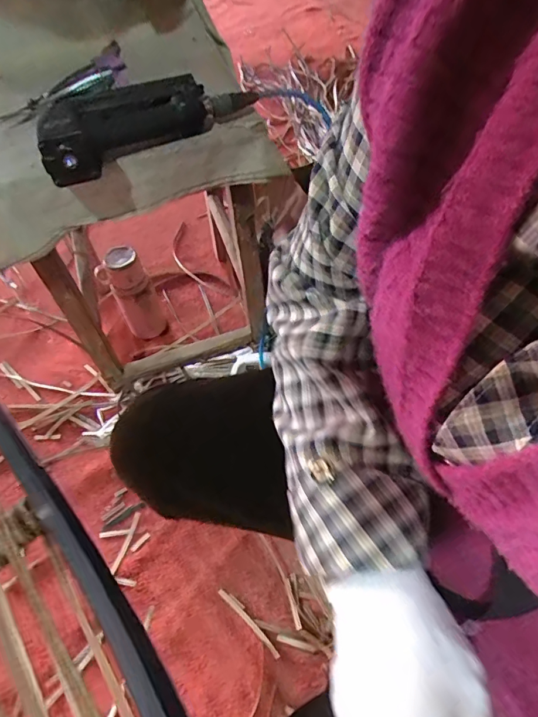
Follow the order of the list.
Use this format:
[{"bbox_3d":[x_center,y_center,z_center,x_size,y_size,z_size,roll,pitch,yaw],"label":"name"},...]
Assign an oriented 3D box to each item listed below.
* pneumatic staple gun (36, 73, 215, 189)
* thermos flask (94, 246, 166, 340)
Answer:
[{"bbox_3d":[-0.186,-0.309,0.576,0.234,0.054,0.138,-32,59,-18],"label":"pneumatic staple gun"},{"bbox_3d":[-0.291,-0.135,0.959,0.083,0.212,0.061,-31,58,-17],"label":"thermos flask"}]

